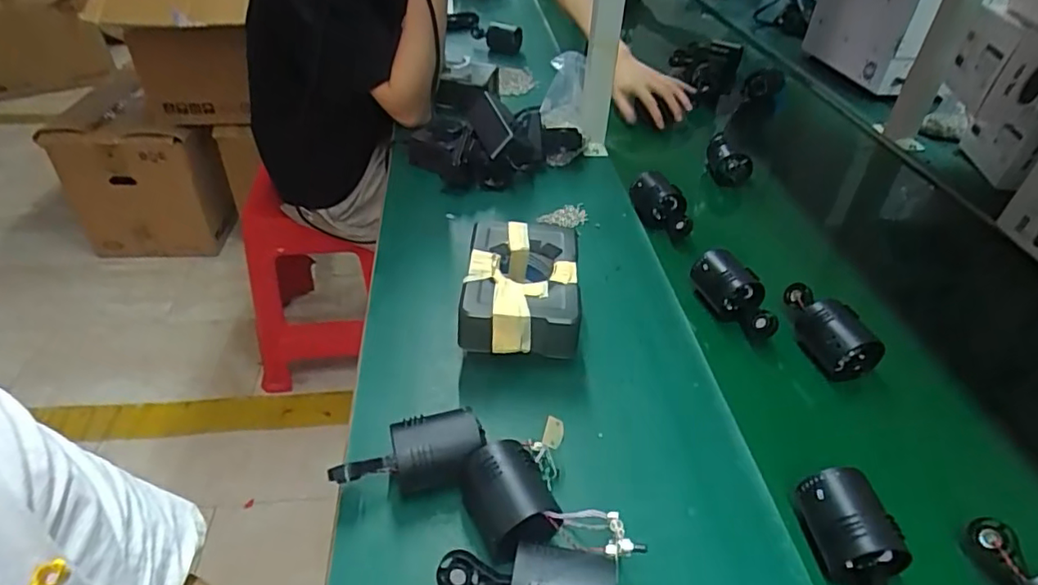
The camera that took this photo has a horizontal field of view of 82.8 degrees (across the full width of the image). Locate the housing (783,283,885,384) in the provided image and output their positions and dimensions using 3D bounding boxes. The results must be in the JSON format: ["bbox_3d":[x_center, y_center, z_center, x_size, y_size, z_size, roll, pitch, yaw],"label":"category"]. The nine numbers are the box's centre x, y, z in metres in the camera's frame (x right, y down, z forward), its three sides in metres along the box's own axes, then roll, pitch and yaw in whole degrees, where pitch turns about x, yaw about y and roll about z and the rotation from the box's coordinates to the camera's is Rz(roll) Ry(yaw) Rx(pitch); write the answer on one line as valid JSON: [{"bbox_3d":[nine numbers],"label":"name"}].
[{"bbox_3d":[0.327,0.038,0.627,0.054,0.069,0.110,-9,41,-14],"label":"housing"}]

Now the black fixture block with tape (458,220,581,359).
[{"bbox_3d":[0.004,-0.011,0.591,0.109,0.047,0.154,4,40,1],"label":"black fixture block with tape"}]

